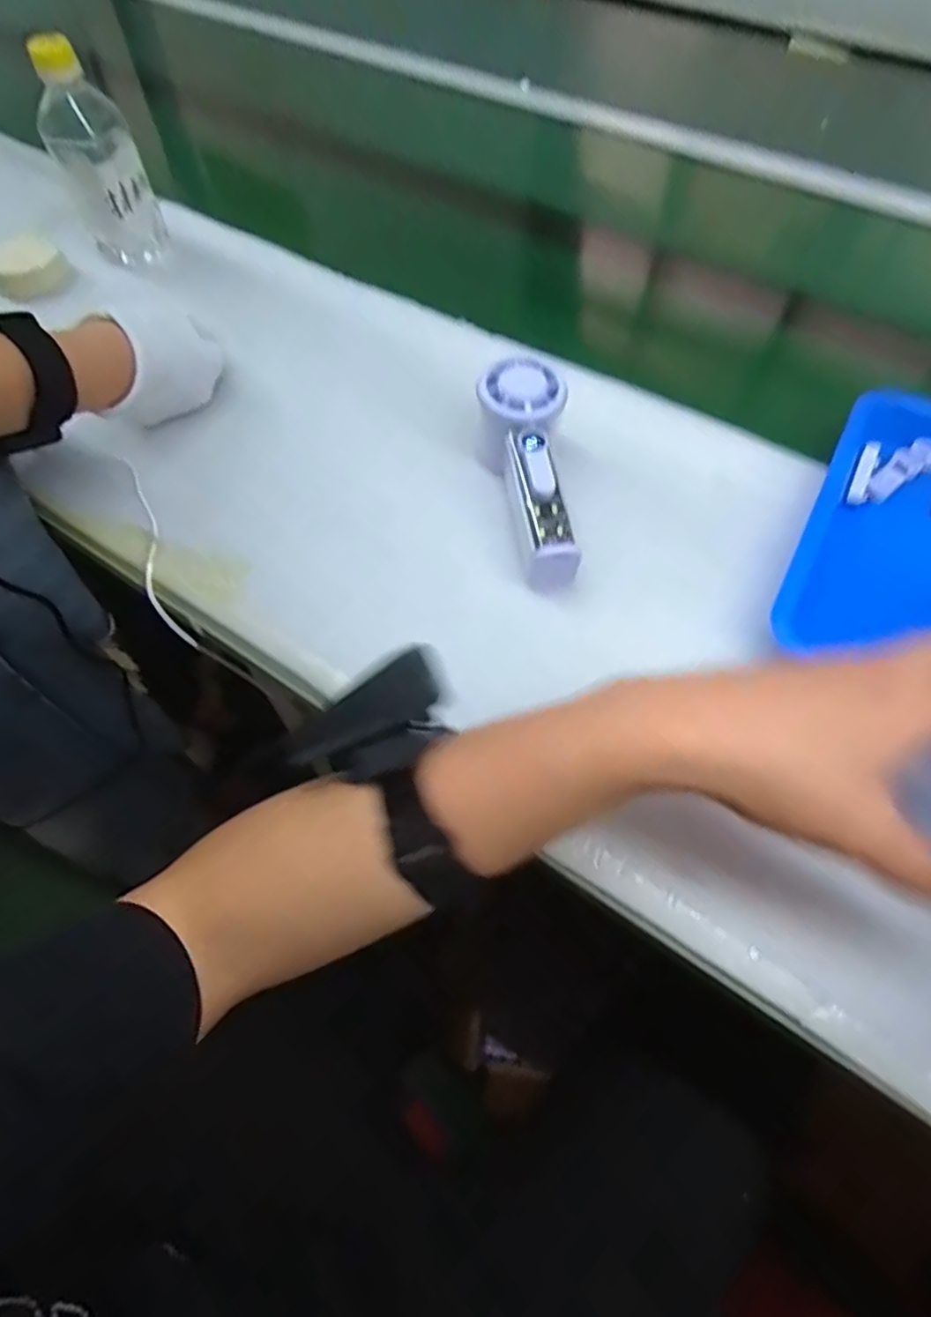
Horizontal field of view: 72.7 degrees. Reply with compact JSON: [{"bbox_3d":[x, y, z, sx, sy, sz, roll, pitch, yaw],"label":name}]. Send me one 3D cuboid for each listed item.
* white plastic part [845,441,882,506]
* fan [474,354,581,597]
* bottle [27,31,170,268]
[{"bbox_3d":[0.272,-0.127,0.429,0.012,0.006,0.050,22,80,16],"label":"white plastic part"},{"bbox_3d":[0.043,-0.119,0.405,0.056,0.036,0.152,-8,73,-1],"label":"fan"},{"bbox_3d":[-0.303,-0.408,0.523,0.067,0.149,0.052,-21,61,-11],"label":"bottle"}]

